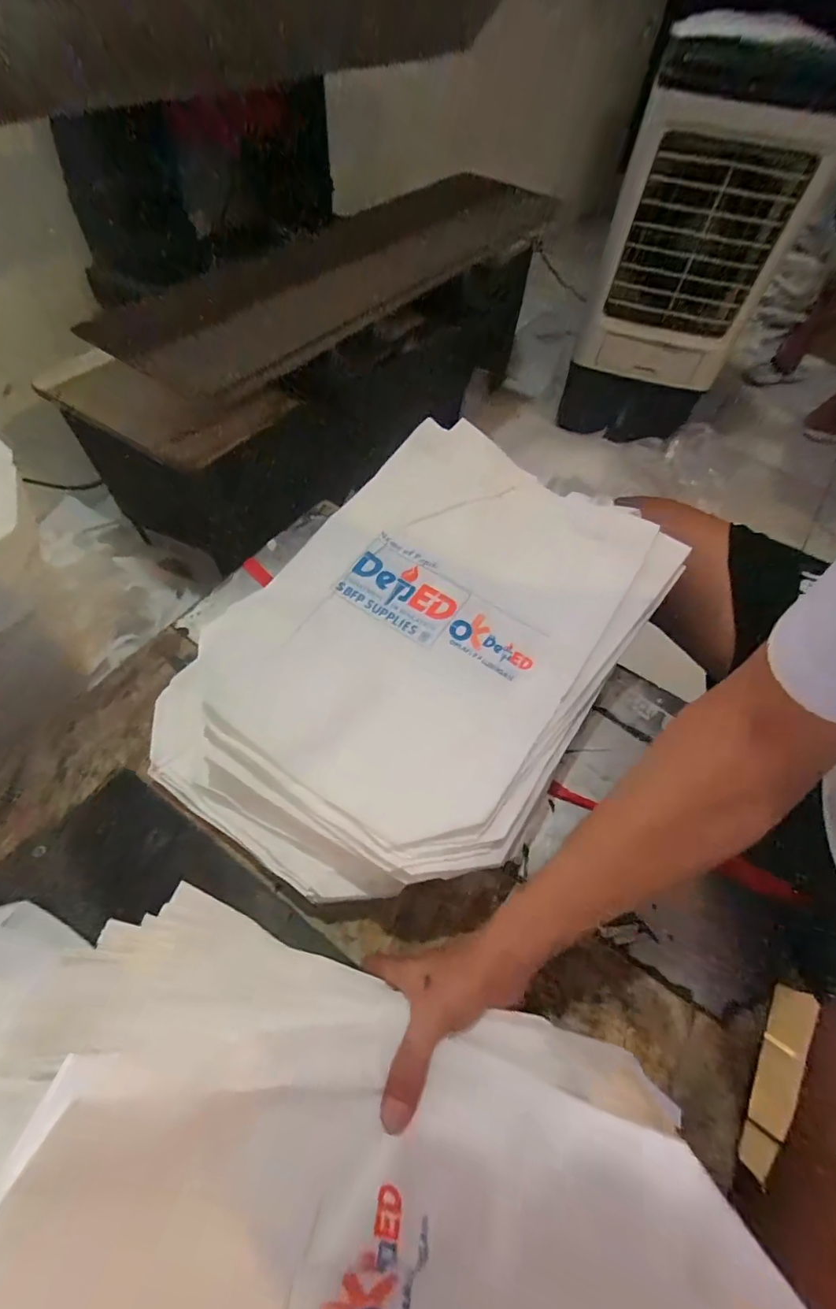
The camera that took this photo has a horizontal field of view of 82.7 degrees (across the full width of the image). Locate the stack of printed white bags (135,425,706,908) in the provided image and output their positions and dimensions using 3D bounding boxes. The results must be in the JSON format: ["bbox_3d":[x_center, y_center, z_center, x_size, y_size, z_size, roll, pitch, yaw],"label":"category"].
[{"bbox_3d":[0.009,-0.028,0.477,0.340,0.059,0.491,33,62,15],"label":"stack of printed white bags"}]

